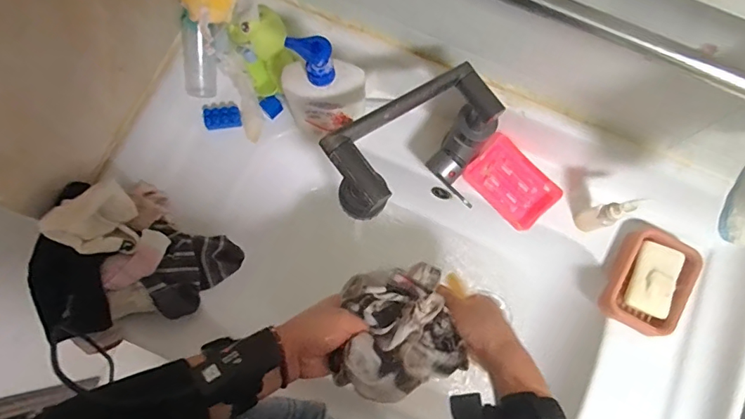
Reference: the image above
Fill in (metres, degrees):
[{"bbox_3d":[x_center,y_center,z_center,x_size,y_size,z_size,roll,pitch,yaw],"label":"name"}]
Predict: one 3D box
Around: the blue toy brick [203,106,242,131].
[{"bbox_3d":[-0.206,-0.126,0.648,0.048,0.019,0.026,-8,78,-3],"label":"blue toy brick"}]

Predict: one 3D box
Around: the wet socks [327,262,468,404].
[{"bbox_3d":[0.023,0.128,0.491,0.130,0.070,0.125,0,77,-1],"label":"wet socks"}]

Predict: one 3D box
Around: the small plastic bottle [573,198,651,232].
[{"bbox_3d":[0.284,0.006,0.580,0.023,0.133,0.027,-22,79,-6],"label":"small plastic bottle"}]

